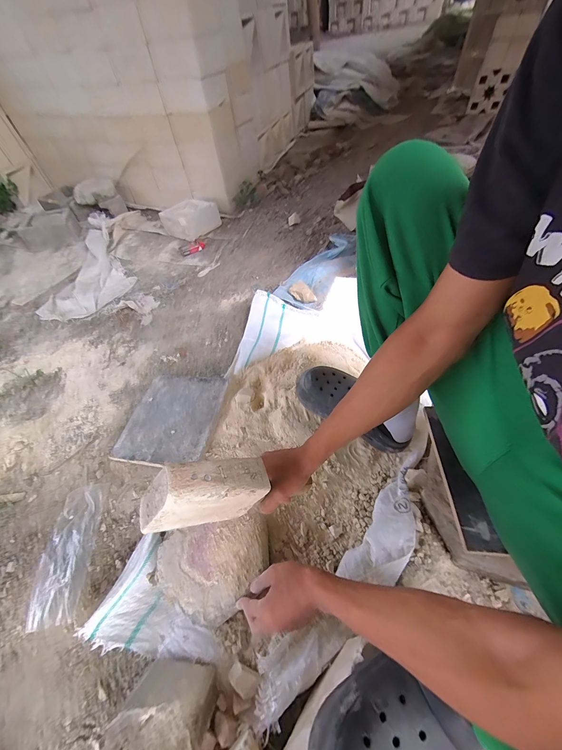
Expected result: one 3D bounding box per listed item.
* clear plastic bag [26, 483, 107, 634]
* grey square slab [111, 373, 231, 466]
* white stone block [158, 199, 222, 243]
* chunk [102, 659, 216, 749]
[{"bbox_3d":[-0.427,0.348,0.560,0.091,0.027,0.236,-12,54,-5],"label":"clear plastic bag"},{"bbox_3d":[-0.279,0.102,0.713,0.240,0.014,0.258,3,54,15],"label":"grey square slab"},{"bbox_3d":[-0.451,-0.788,1.376,0.234,0.086,0.241,37,64,27],"label":"white stone block"},{"bbox_3d":[-0.160,0.470,0.376,0.114,0.085,0.100,-1,52,8],"label":"chunk"}]

